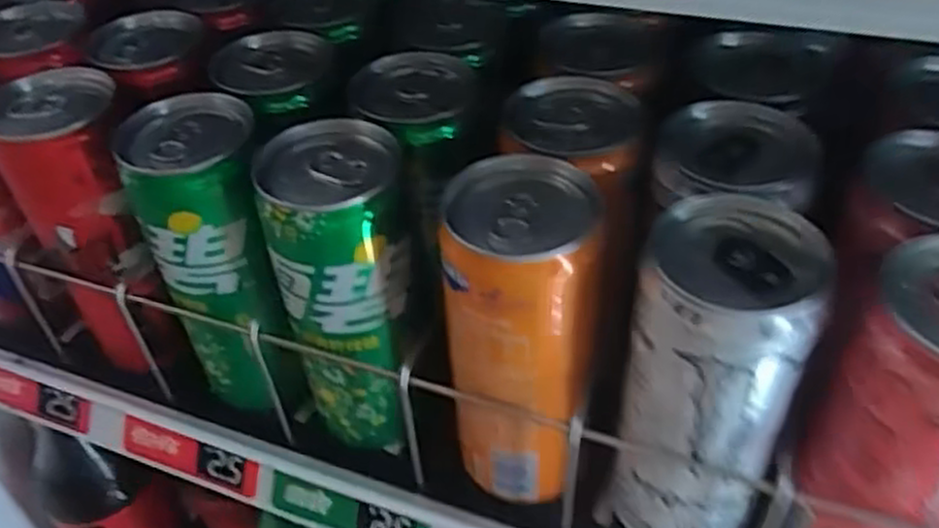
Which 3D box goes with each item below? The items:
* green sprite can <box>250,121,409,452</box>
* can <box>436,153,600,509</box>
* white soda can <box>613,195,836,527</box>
[{"bbox_3d":[-0.051,0.019,0.315,0.053,0.140,0.053,0,36,0],"label":"green sprite can"},{"bbox_3d":[0.018,0.035,0.294,0.051,0.137,0.051,6,36,8],"label":"can"},{"bbox_3d":[0.081,0.051,0.277,0.056,0.143,0.054,11,37,14],"label":"white soda can"}]

